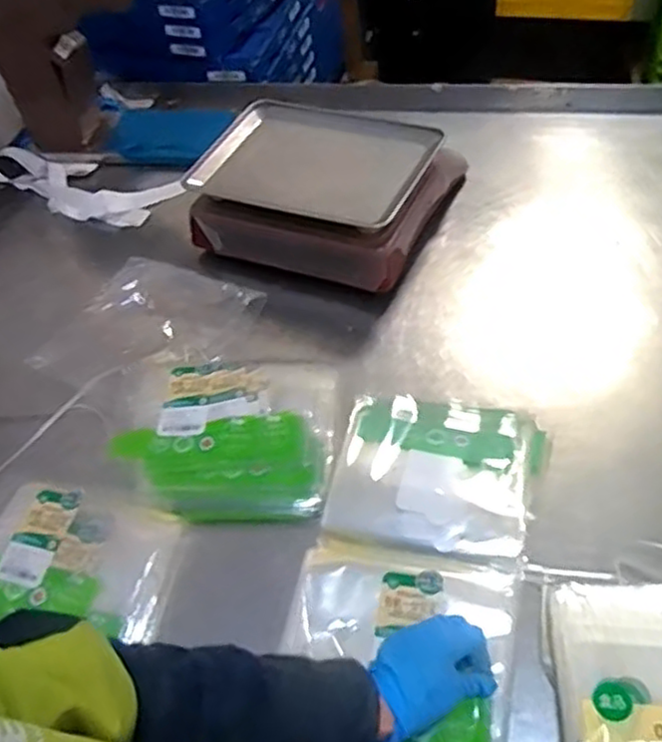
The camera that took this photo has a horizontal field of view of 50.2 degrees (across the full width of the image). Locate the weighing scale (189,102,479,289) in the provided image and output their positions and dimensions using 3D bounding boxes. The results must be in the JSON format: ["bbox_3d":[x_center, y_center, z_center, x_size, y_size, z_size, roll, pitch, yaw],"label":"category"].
[{"bbox_3d":[-0.010,-0.287,1.083,0.341,0.122,0.303,18,56,22],"label":"weighing scale"}]

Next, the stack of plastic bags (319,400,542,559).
[{"bbox_3d":[0.118,0.105,0.780,0.213,0.019,0.198,8,53,15],"label":"stack of plastic bags"}]

